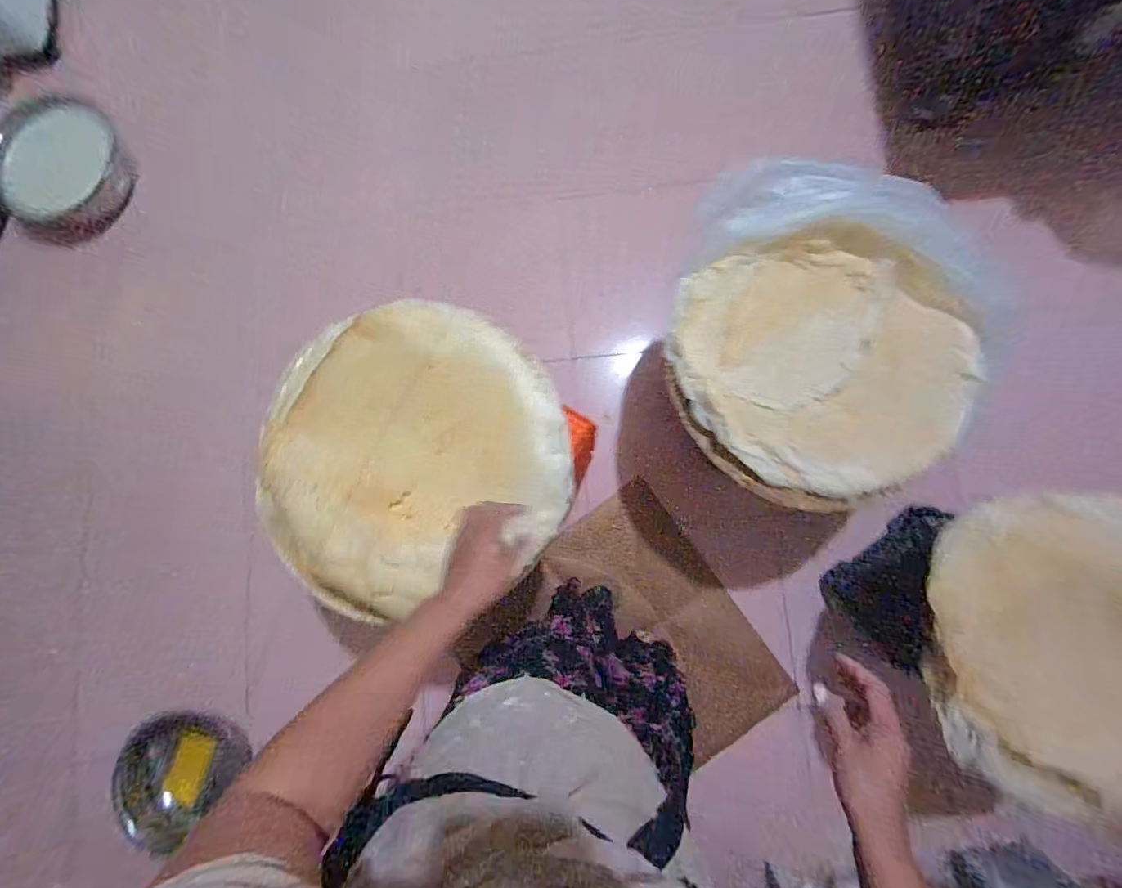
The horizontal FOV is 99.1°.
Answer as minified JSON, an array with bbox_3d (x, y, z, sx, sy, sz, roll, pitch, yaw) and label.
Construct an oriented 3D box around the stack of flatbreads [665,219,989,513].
[{"bbox_3d":[0.415,-0.134,0.769,0.432,0.126,0.453,-24,82,0],"label":"stack of flatbreads"}]

